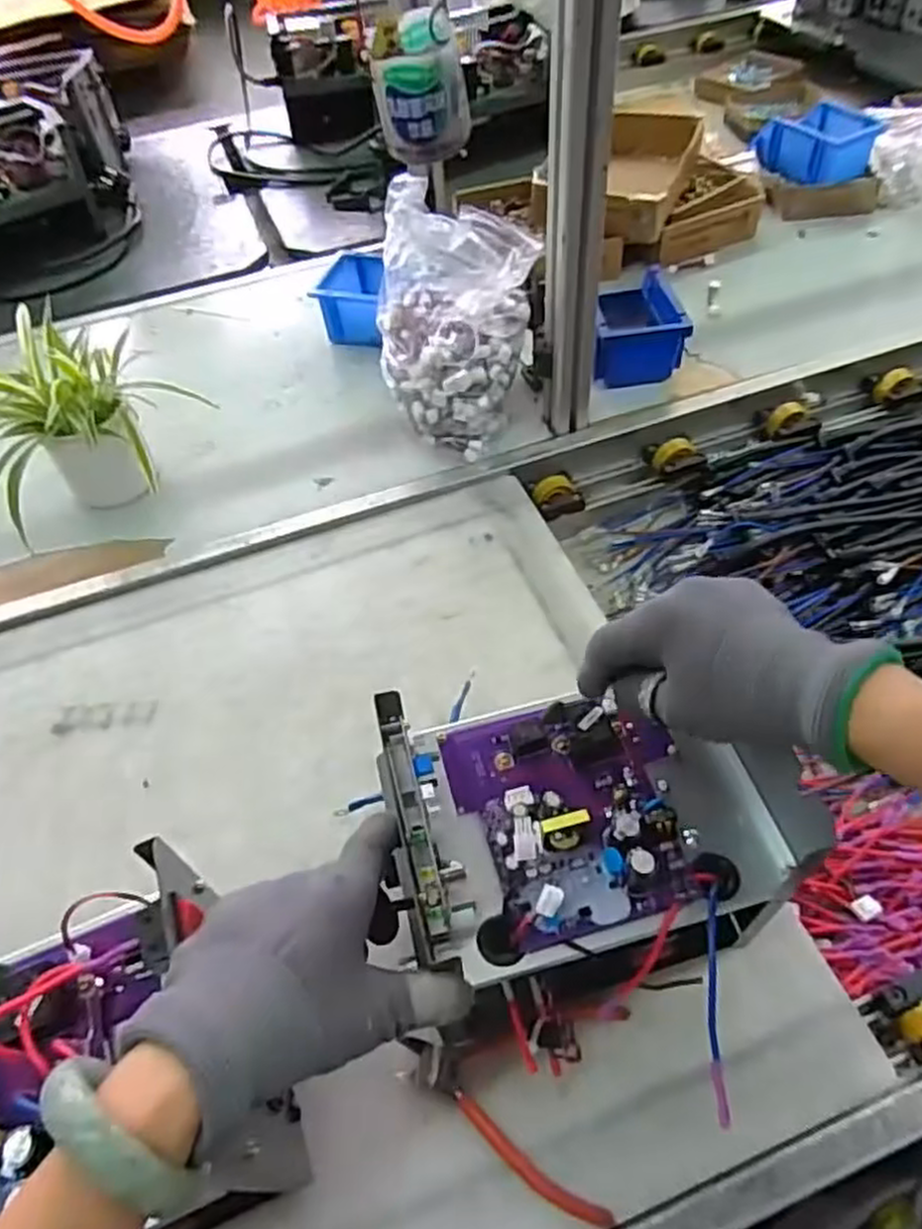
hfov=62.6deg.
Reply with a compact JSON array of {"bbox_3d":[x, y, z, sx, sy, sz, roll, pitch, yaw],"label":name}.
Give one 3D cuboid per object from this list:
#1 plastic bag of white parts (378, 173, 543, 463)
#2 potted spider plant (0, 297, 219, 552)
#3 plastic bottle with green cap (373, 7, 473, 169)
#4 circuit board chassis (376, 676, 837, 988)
[{"bbox_3d":[-0.004,-0.295,0.793,0.162,0.209,0.173,-7,53,0],"label":"plastic bag of white parts"},{"bbox_3d":[-0.416,-0.182,0.779,0.178,0.160,0.225,7,54,10],"label":"potted spider plant"},{"bbox_3d":[-0.027,-0.361,0.523,0.060,0.075,0.056,-5,53,2],"label":"plastic bottle with green cap"},{"bbox_3d":[0.066,0.109,0.415,0.208,0.066,0.144,-7,53,0],"label":"circuit board chassis"}]

